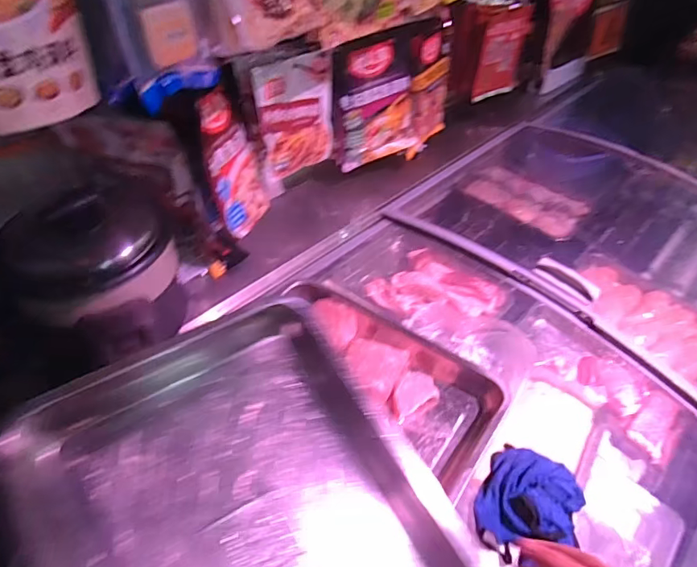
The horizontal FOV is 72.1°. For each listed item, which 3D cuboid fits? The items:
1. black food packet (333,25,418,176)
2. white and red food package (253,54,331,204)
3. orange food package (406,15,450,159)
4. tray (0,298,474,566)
[{"bbox_3d":[0.052,-0.364,0.966,0.201,0.241,0.044,-24,49,-25],"label":"black food packet"},{"bbox_3d":[-0.088,-0.277,0.837,0.150,0.216,0.022,-27,51,-27],"label":"white and red food package"},{"bbox_3d":[0.178,-0.434,1.065,0.037,0.260,0.196,14,36,30],"label":"orange food package"},{"bbox_3d":[-0.071,0.217,0.395,0.287,0.053,0.390,-25,69,-26],"label":"tray"}]

